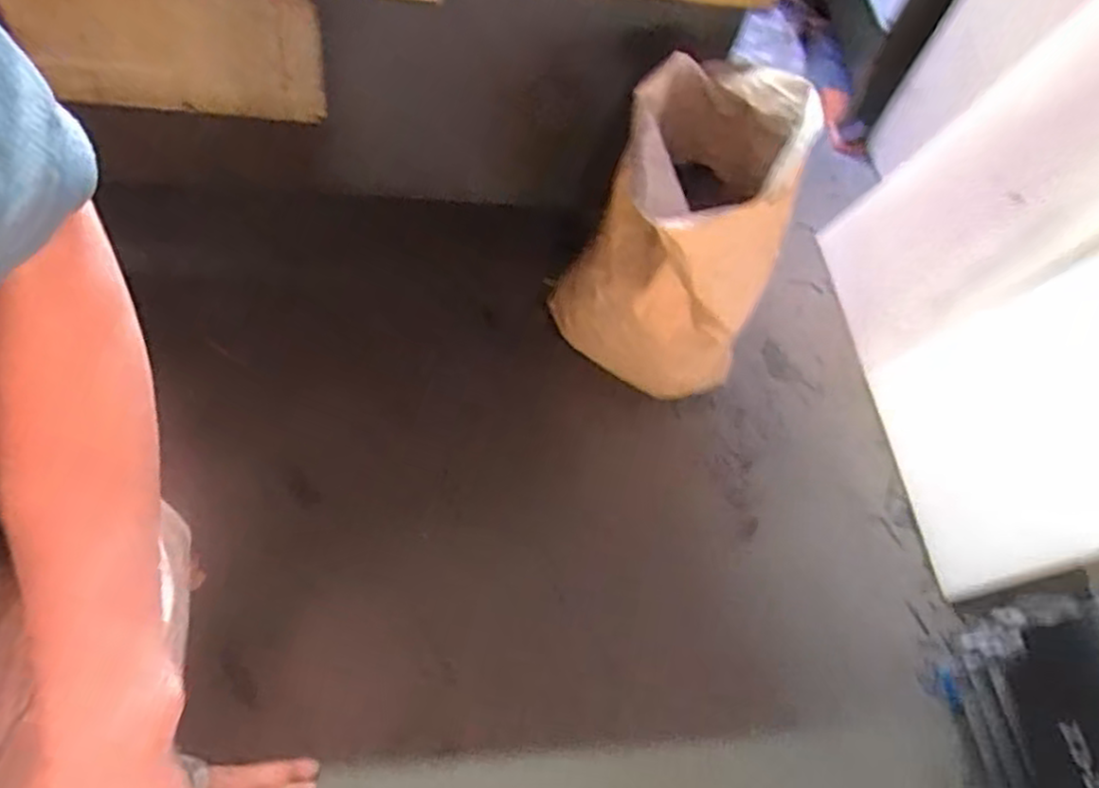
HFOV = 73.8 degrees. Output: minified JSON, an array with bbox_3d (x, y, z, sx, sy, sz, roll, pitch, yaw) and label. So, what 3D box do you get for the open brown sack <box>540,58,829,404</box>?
[{"bbox_3d":[0.219,-0.289,1.378,0.334,0.548,0.433,19,58,3],"label":"open brown sack"}]

